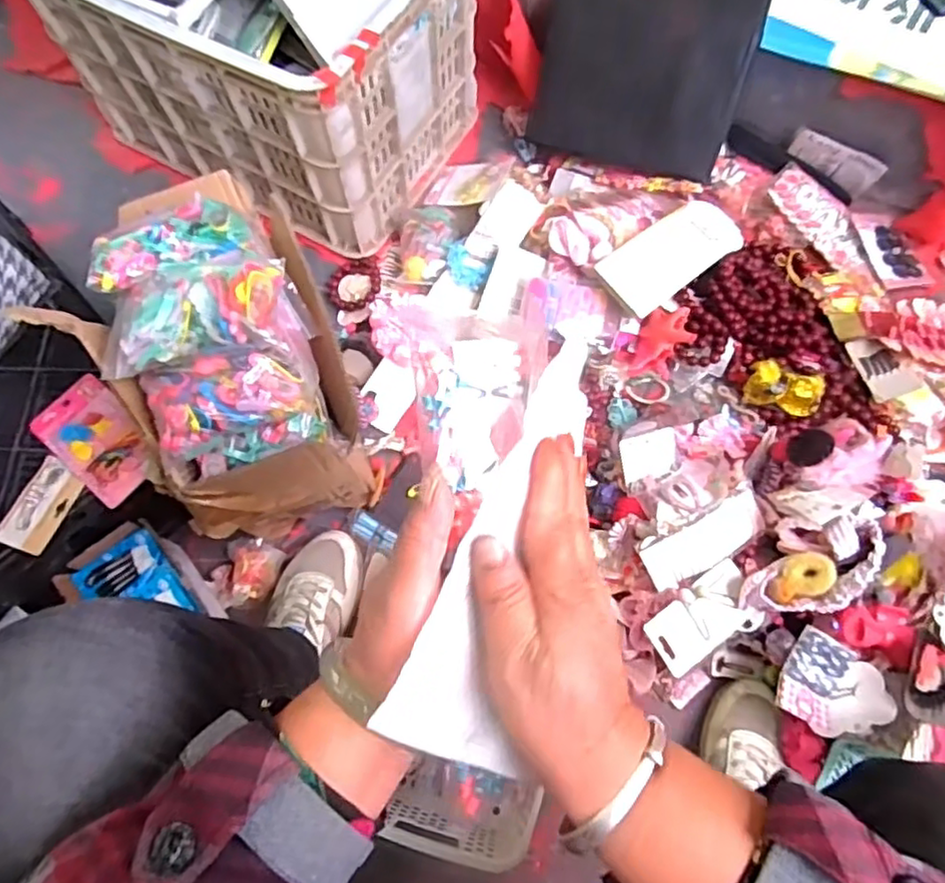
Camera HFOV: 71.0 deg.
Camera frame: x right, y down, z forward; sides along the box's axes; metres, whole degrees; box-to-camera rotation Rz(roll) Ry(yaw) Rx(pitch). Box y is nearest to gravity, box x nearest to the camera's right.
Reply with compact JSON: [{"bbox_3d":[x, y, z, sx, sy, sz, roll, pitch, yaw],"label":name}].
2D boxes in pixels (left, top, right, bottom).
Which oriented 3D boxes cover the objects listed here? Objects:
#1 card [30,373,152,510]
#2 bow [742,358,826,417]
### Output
[{"bbox_3d":[-0.376,-0.003,0.659,0.133,0.017,0.077,41,76,14],"label":"card"},{"bbox_3d":[0.386,-0.064,0.819,0.084,0.033,0.055,23,98,12],"label":"bow"}]

